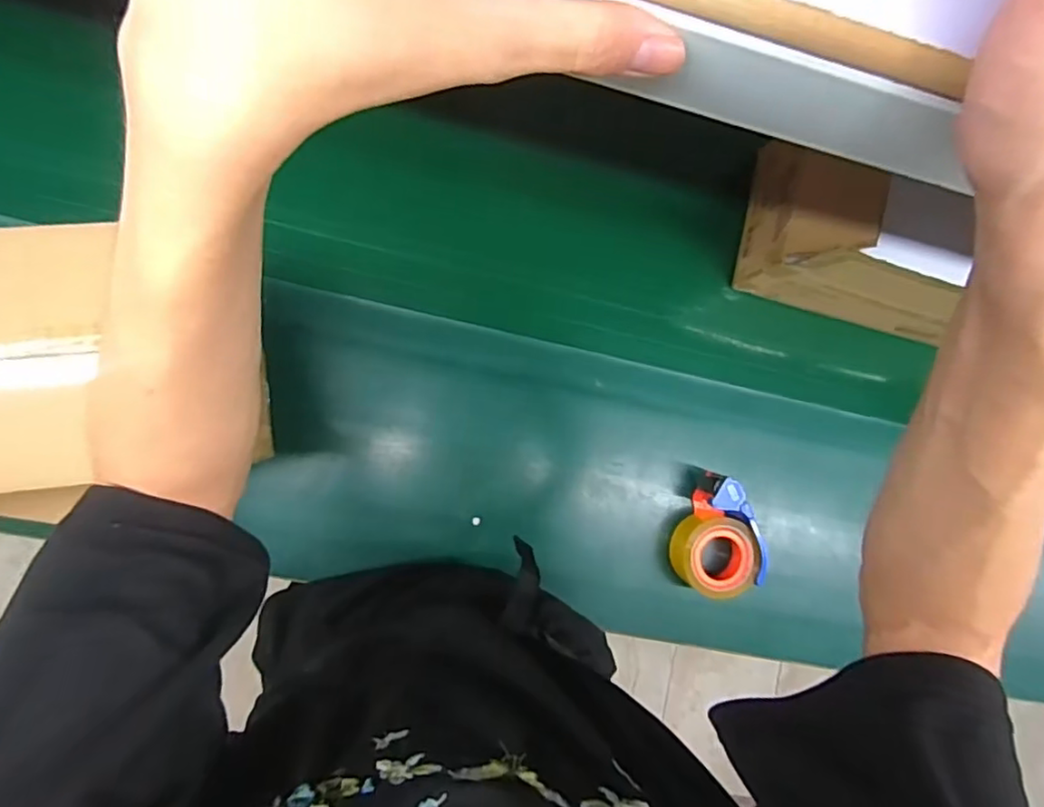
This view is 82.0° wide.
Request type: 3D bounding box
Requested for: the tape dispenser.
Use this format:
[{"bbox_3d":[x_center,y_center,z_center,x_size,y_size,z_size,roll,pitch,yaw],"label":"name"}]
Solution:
[{"bbox_3d":[0.252,0.169,0.751,0.102,0.062,0.137,25,85,-7],"label":"tape dispenser"}]

